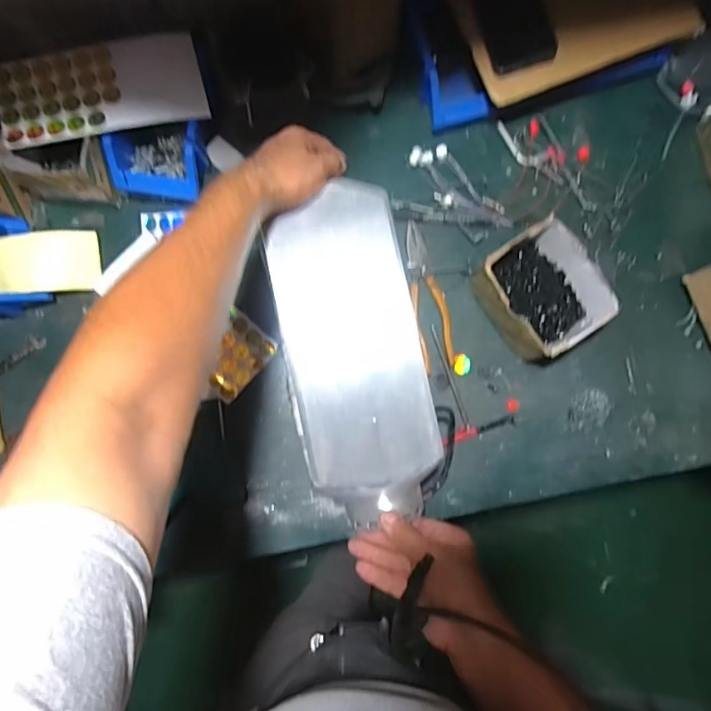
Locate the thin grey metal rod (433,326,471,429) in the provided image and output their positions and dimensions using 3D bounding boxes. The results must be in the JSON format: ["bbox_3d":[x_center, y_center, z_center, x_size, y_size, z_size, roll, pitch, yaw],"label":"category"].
[{"bbox_3d":[0.128,0.028,0.660,0.009,0.006,0.145,-18,85,-3],"label":"thin grey metal rod"}]

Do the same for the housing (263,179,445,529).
[{"bbox_3d":[-0.003,-0.007,0.485,0.133,0.050,0.341,-10,89,-2],"label":"housing"}]

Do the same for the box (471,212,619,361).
[{"bbox_3d":[0.236,-0.079,0.626,0.123,0.101,0.141,-32,86,-4],"label":"box"}]

